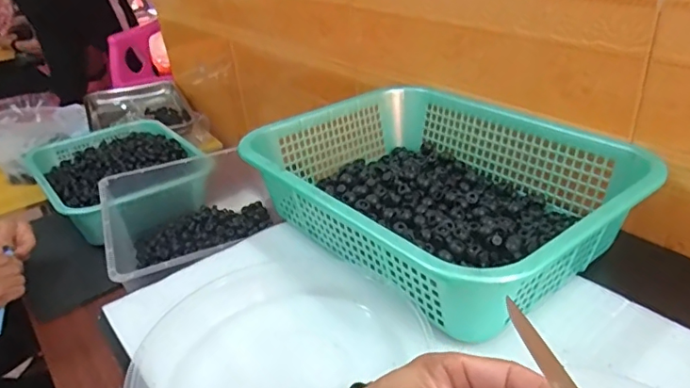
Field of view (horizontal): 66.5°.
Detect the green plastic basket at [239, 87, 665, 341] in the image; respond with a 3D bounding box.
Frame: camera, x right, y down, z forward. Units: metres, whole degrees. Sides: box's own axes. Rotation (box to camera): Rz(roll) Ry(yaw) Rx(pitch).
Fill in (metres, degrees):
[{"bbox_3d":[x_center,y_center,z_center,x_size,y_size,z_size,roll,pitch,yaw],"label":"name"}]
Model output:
[{"bbox_3d":[0.095,-0.010,0.578,0.289,0.091,0.378,-28,38,-32],"label":"green plastic basket"}]

